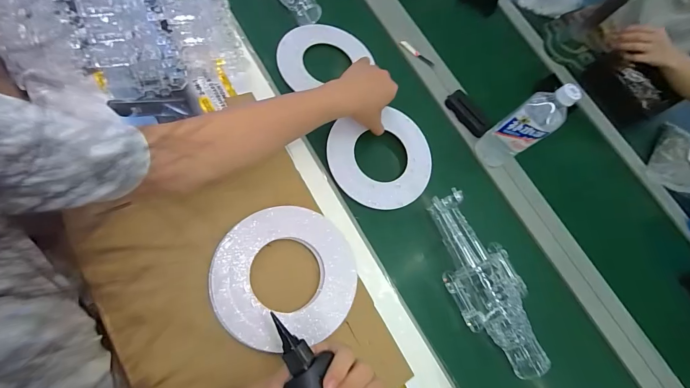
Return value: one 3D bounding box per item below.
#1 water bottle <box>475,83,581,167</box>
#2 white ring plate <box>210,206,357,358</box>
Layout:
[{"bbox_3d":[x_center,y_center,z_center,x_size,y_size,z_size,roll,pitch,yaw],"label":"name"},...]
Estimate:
[{"bbox_3d":[0.306,-0.115,0.569,0.054,0.194,0.068,-11,69,-30],"label":"water bottle"},{"bbox_3d":[-0.082,0.111,0.459,0.194,0.009,0.184,4,70,-10],"label":"white ring plate"}]

